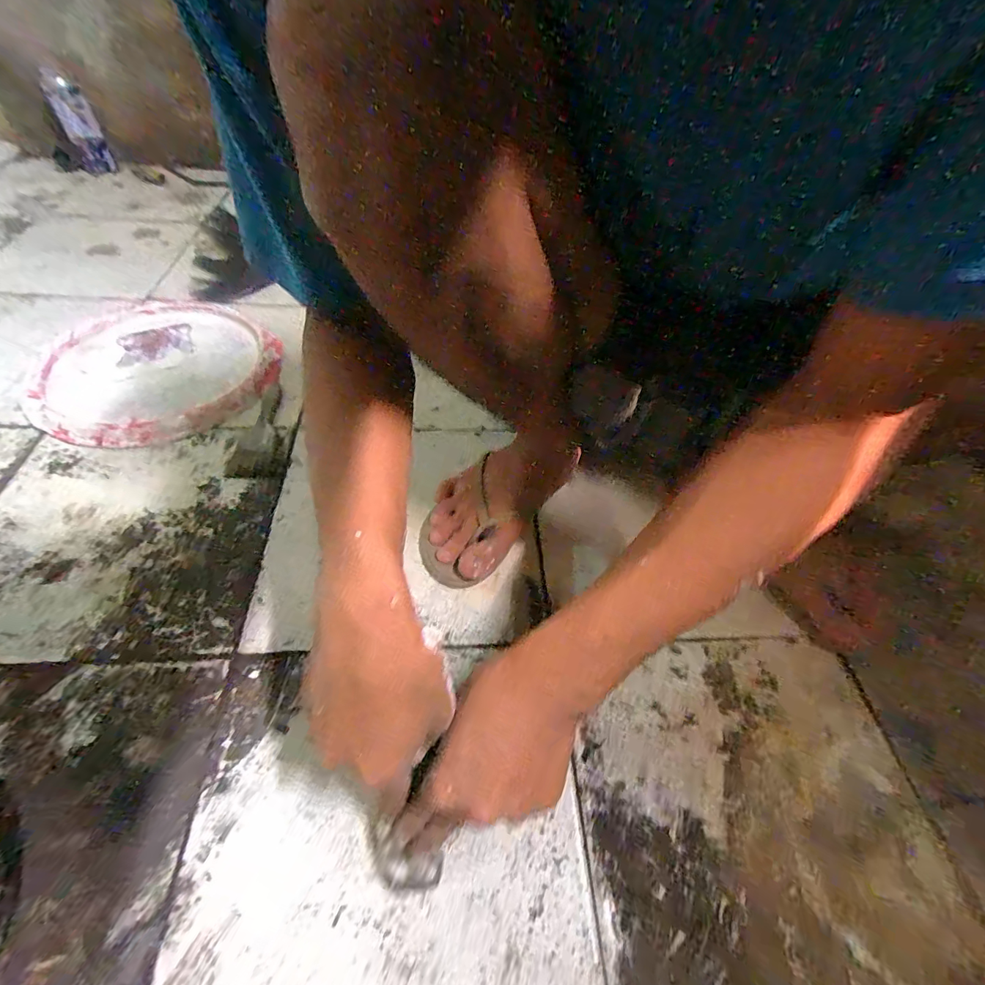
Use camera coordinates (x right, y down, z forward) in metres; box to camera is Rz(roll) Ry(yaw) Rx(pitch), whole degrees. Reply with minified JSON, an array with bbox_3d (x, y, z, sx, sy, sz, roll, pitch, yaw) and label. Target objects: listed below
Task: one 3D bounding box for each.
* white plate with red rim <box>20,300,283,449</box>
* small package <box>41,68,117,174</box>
[{"bbox_3d":[-0.471,-0.193,0.662,0.306,0.022,0.328,-6,53,-10],"label":"white plate with red rim"},{"bbox_3d":[-0.914,-0.814,1.014,0.065,0.196,0.031,-29,27,-24],"label":"small package"}]

